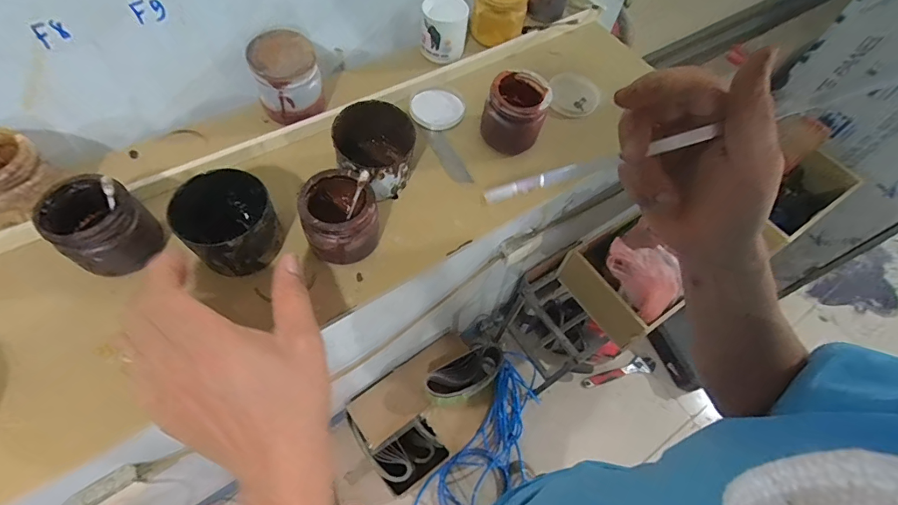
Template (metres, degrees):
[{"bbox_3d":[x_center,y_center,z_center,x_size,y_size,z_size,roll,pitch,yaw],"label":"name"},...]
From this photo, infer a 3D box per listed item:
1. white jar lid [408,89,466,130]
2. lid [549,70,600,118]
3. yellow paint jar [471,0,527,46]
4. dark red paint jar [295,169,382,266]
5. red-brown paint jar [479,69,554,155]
[{"bbox_3d":[-0.011,-0.143,0.421,0.053,0.011,0.045,-6,60,-7],"label":"white jar lid"},{"bbox_3d":[0.131,-0.166,0.444,0.053,0.015,0.053,2,59,-3],"label":"lid"},{"bbox_3d":[0.055,-0.260,0.456,0.052,0.052,0.050,2,59,-3],"label":"yellow paint jar"},{"bbox_3d":[-0.082,-0.025,0.321,0.054,0.053,0.052,2,59,-3],"label":"dark red paint jar"},{"bbox_3d":[0.060,-0.127,0.392,0.055,0.058,0.051,2,59,-3],"label":"red-brown paint jar"}]

